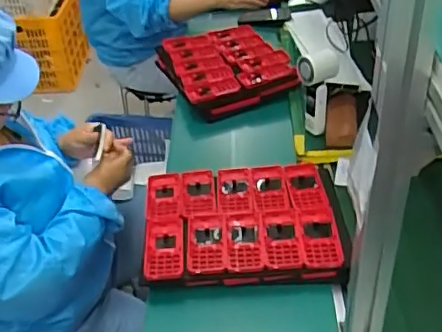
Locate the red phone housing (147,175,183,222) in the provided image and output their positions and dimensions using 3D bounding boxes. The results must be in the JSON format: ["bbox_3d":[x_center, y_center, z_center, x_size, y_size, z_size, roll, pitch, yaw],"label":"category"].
[{"bbox_3d":[-0.105,0.057,1.036,0.064,0.011,0.121,-3,37,0],"label":"red phone housing"}]

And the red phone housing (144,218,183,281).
[{"bbox_3d":[-0.096,0.136,0.947,0.064,0.007,0.124,-4,37,-1],"label":"red phone housing"}]

